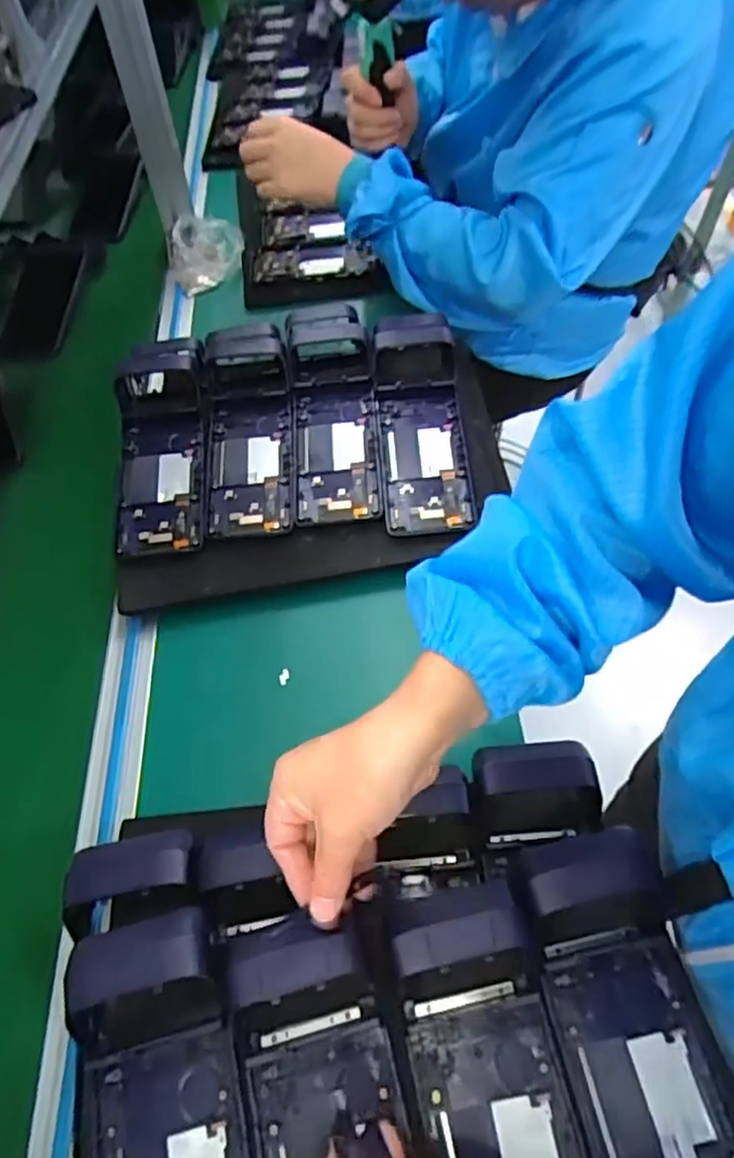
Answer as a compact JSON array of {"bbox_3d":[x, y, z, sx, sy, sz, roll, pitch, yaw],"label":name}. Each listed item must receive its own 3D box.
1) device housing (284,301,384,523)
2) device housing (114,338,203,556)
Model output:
[{"bbox_3d":[-0.033,-0.172,0.650,0.086,0.050,0.258,-6,56,-1],"label":"device housing"},{"bbox_3d":[-0.201,-0.146,0.643,0.085,0.049,0.268,-8,56,-3],"label":"device housing"}]

